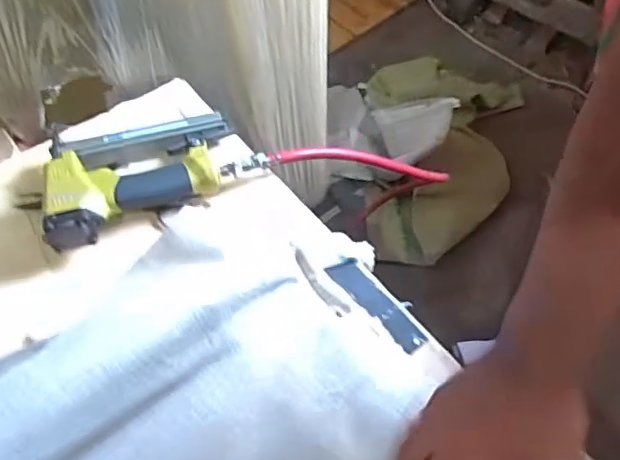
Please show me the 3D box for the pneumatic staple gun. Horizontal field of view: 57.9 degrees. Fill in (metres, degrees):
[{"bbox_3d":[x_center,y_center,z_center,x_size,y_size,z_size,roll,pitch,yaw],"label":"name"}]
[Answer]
[{"bbox_3d":[-0.170,-0.072,0.585,0.221,0.066,0.144,-24,60,-13],"label":"pneumatic staple gun"}]

